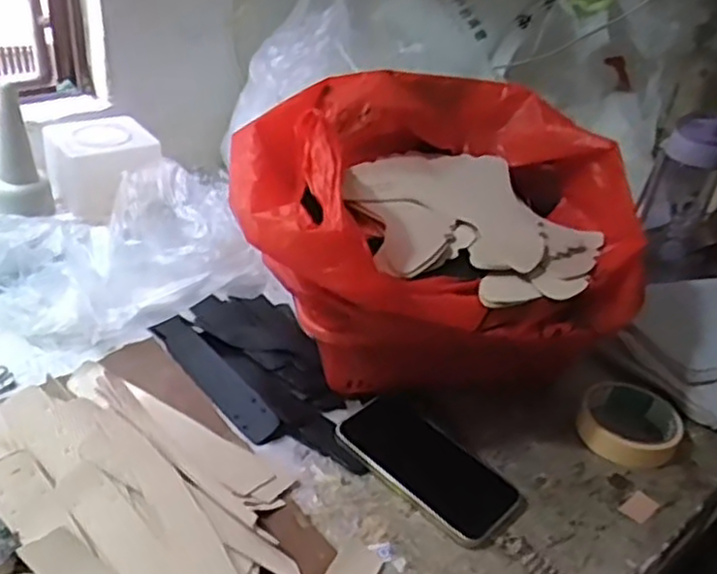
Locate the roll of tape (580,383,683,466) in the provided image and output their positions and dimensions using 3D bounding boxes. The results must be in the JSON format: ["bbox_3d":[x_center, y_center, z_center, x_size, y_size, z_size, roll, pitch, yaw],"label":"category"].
[{"bbox_3d":[0.262,0.128,0.699,0.093,0.029,0.100,5,33,-3],"label":"roll of tape"}]

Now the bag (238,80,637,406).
[{"bbox_3d":[0.065,-0.041,0.710,0.372,0.265,0.327,-2,34,-13],"label":"bag"}]

